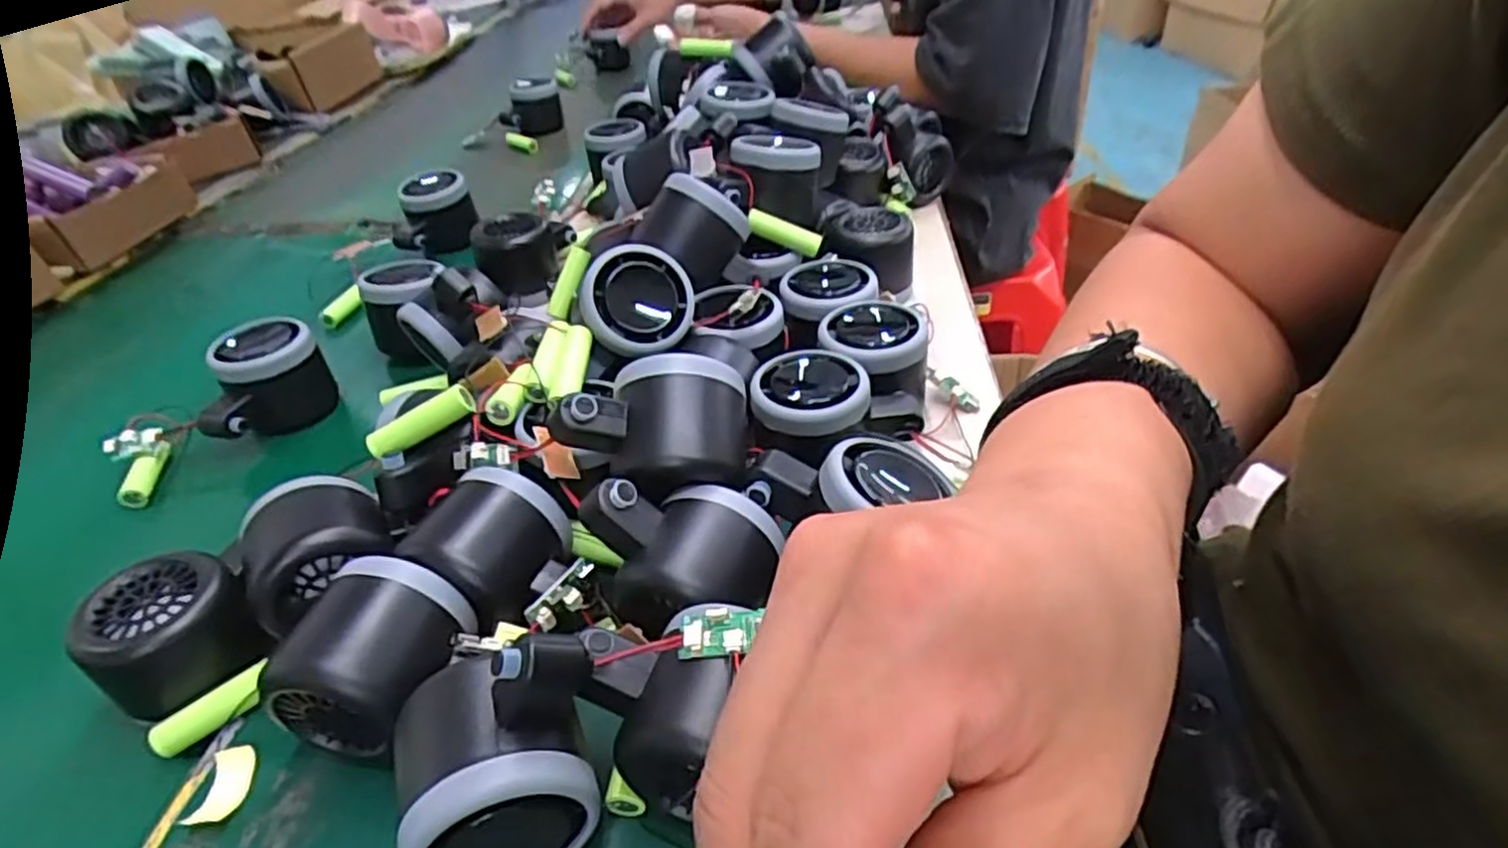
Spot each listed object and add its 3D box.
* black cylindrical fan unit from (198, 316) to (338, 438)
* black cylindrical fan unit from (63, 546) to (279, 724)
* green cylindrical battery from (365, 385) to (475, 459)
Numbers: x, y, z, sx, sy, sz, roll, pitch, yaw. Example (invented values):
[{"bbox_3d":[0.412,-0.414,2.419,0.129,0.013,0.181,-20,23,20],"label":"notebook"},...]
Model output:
[{"bbox_3d":[-0.306,-0.028,0.465,0.074,0.056,0.054,-24,42,-22],"label":"black cylindrical fan unit"},{"bbox_3d":[-0.240,0.087,0.313,0.056,0.043,0.050,-25,41,-22],"label":"black cylindrical fan unit"},{"bbox_3d":[-0.152,-0.001,0.339,0.049,0.012,0.011,-29,41,-5],"label":"green cylindrical battery"}]

